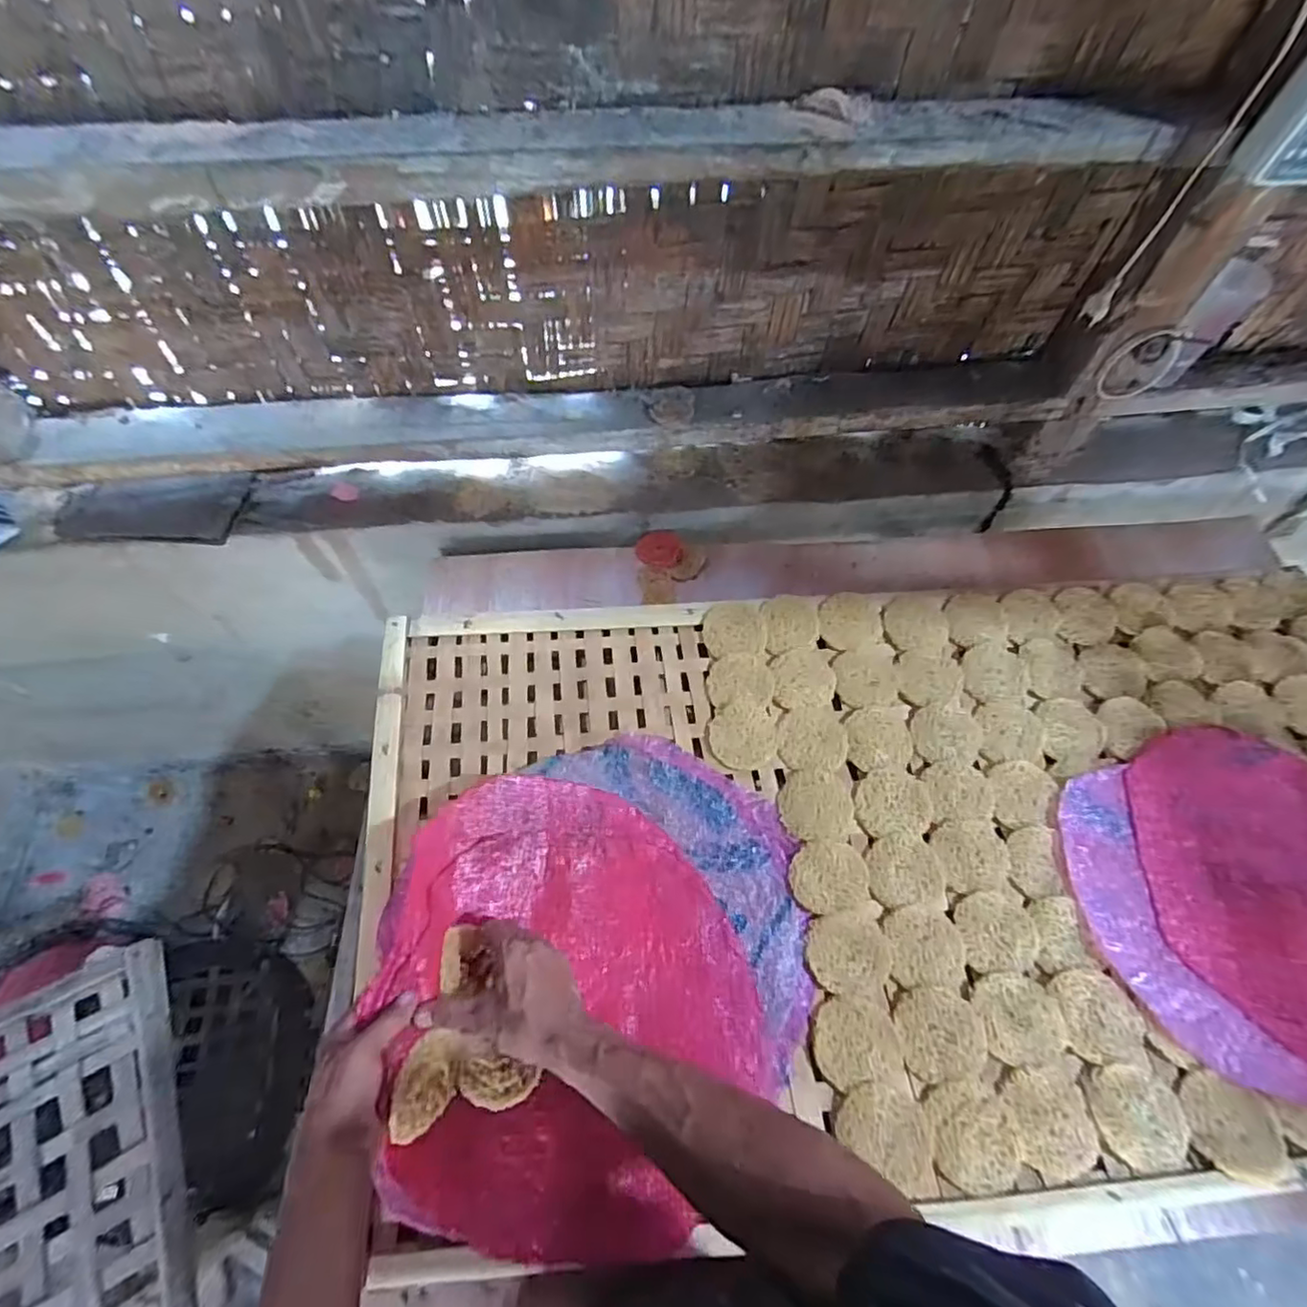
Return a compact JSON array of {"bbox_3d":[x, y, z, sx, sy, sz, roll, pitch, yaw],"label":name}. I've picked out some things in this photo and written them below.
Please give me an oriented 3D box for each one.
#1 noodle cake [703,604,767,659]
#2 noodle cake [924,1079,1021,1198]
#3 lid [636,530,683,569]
[{"bbox_3d":[0.101,-0.030,0.758,0.075,0.016,0.068,-3,64,-2],"label":"noodle cake"},{"bbox_3d":[0.275,0.421,0.533,0.069,0.020,0.077,-9,64,-5],"label":"noodle cake"},{"bbox_3d":[0.009,-0.149,0.873,0.064,0.012,0.069,1,62,-2],"label":"lid"}]

